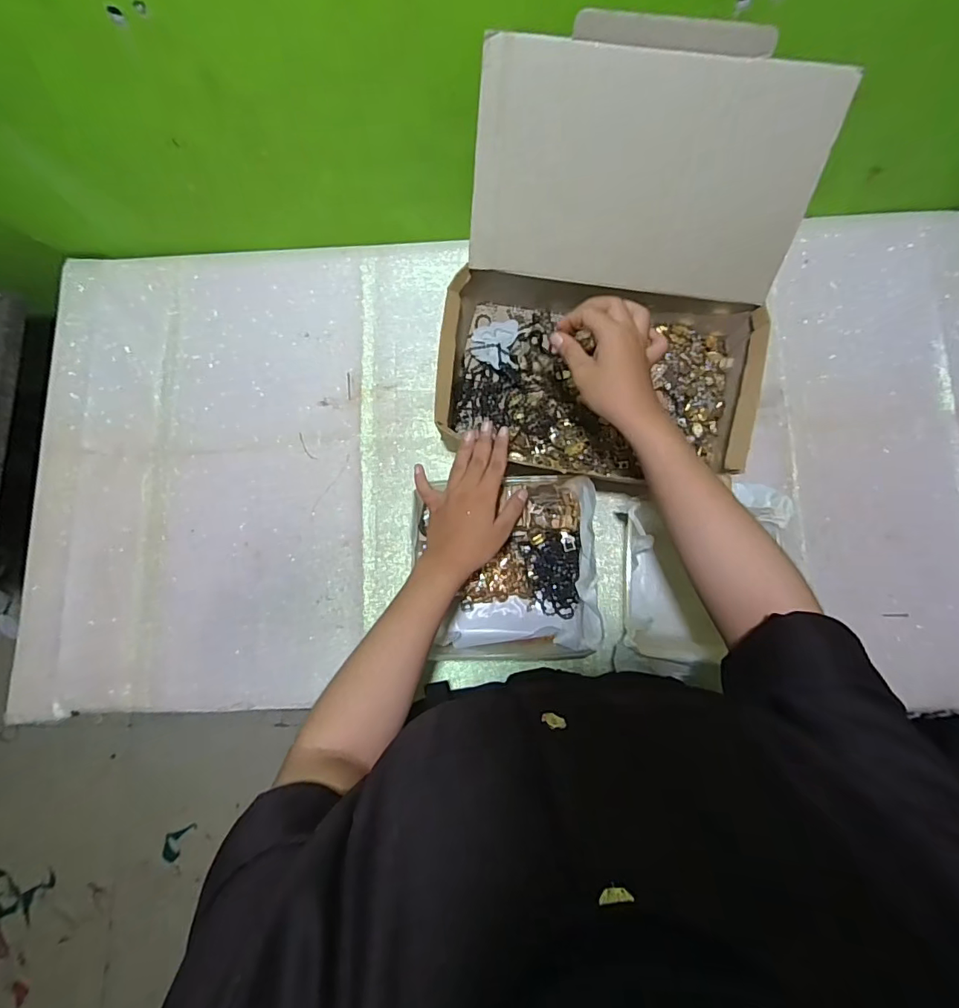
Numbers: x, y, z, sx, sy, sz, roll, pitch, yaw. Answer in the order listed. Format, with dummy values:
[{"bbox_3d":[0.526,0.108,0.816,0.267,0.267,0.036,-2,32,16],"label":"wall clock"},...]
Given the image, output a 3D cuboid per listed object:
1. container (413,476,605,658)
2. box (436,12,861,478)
[{"bbox_3d":[0.030,0.071,0.571,0.192,0.072,0.199,-2,82,2],"label":"container"},{"bbox_3d":[0.133,-0.212,0.513,0.323,0.253,0.306,9,83,4],"label":"box"}]

